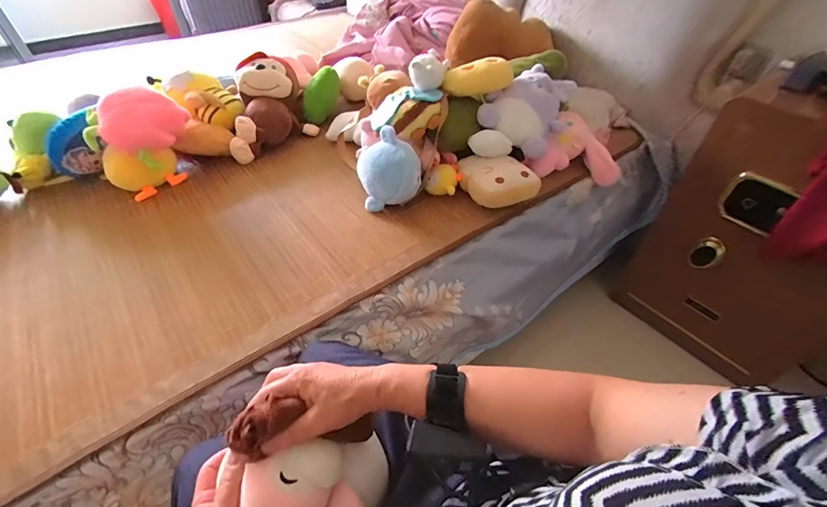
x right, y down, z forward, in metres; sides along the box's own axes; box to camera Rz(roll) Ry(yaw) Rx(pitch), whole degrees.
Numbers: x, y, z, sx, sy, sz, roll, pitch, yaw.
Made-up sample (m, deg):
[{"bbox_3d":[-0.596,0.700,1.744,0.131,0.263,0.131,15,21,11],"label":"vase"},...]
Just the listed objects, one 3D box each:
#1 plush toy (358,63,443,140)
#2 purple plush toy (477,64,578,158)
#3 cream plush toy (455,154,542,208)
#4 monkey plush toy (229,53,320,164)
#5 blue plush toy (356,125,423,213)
[{"bbox_3d":[-0.033,-0.355,0.901,0.142,0.121,0.200,-18,48,-17],"label":"plush toy"},{"bbox_3d":[0.278,-0.351,0.920,0.179,0.120,0.155,-35,55,-29],"label":"purple plush toy"},{"bbox_3d":[0.189,-0.167,0.862,0.187,0.067,0.107,14,47,13],"label":"cream plush toy"},{"bbox_3d":[-0.415,-0.421,1.067,0.221,0.160,0.296,-15,48,-15],"label":"monkey plush toy"},{"bbox_3d":[-0.056,-0.189,0.838,0.134,0.136,0.130,-4,46,-5],"label":"blue plush toy"}]

